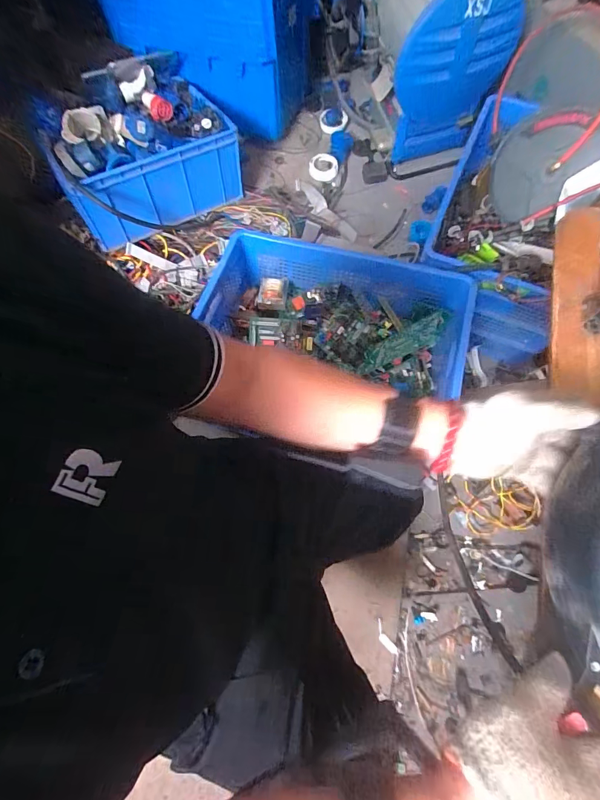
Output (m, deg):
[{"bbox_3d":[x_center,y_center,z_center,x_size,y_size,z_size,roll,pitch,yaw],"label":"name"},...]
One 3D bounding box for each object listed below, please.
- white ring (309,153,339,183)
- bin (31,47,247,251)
[{"bbox_3d":[0.086,-0.862,1.387,0.105,0.023,0.112,-1,72,2],"label":"white ring"},{"bbox_3d":[-0.461,-0.766,1.155,0.477,0.272,0.428,-28,73,-6],"label":"bin"}]

